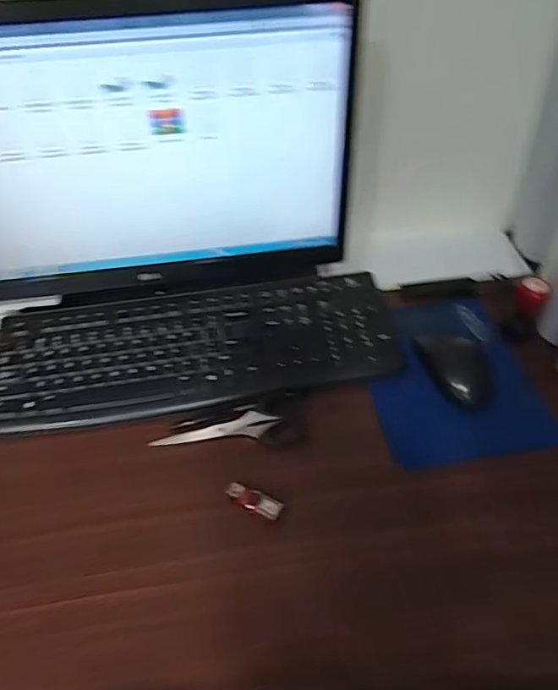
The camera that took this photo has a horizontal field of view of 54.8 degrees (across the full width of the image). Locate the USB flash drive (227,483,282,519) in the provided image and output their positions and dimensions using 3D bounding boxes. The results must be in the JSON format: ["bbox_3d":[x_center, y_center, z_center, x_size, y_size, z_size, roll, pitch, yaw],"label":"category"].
[{"bbox_3d":[-0.023,0.141,0.489,0.056,0.007,0.018,22,51,19],"label":"USB flash drive"}]

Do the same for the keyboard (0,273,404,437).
[{"bbox_3d":[-0.088,0.003,0.601,0.425,0.034,0.150,-7,48,-6],"label":"keyboard"}]

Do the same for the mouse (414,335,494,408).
[{"bbox_3d":[0.192,0.022,0.581,0.060,0.031,0.101,-17,49,-15],"label":"mouse"}]

